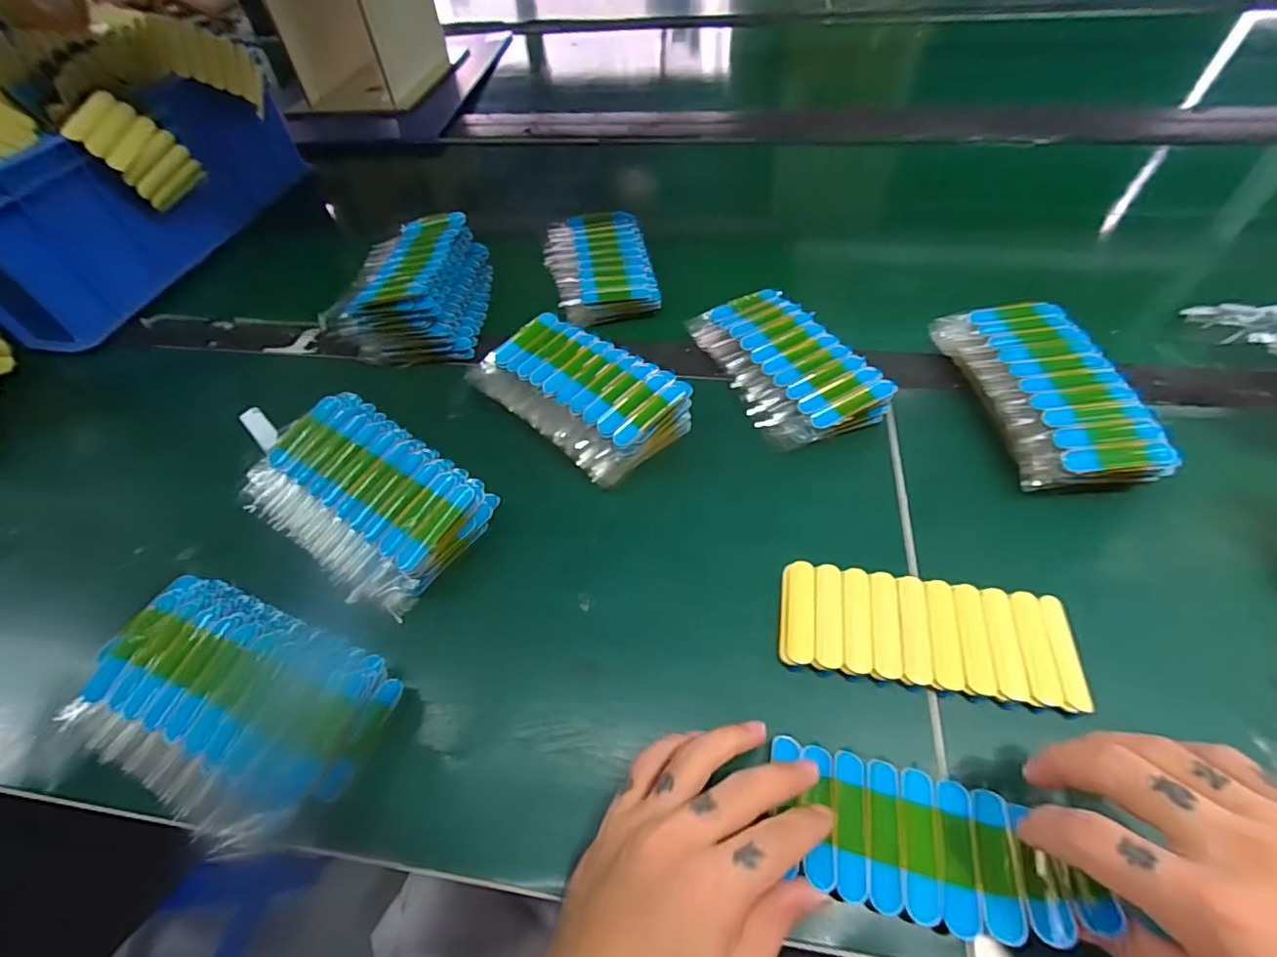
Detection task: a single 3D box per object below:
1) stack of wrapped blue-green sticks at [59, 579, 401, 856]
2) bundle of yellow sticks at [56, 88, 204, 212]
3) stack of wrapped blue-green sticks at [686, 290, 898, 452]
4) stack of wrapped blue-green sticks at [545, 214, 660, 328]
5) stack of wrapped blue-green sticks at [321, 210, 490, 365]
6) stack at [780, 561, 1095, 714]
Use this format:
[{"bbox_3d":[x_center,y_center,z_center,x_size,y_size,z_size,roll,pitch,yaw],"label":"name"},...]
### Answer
[{"bbox_3d":[-0.217,0.117,0.301,0.158,0.030,0.099,18,56,17],"label":"stack of wrapped blue-green sticks"},{"bbox_3d":[-0.460,-0.299,0.518,0.022,0.093,0.065,6,71,20],"label":"bundle of yellow sticks"},{"bbox_3d":[0.109,-0.093,0.430,0.089,0.025,0.157,-22,54,-12],"label":"stack of wrapped blue-green sticks"},{"bbox_3d":[-0.039,-0.209,0.542,0.094,0.026,0.150,-10,52,-3],"label":"stack of wrapped blue-green sticks"},{"bbox_3d":[-0.200,-0.179,0.512,0.111,0.055,0.175,-2,52,3],"label":"stack of wrapped blue-green sticks"},{"bbox_3d":[0.159,0.086,0.314,0.152,0.007,0.062,7,53,10],"label":"stack"}]

